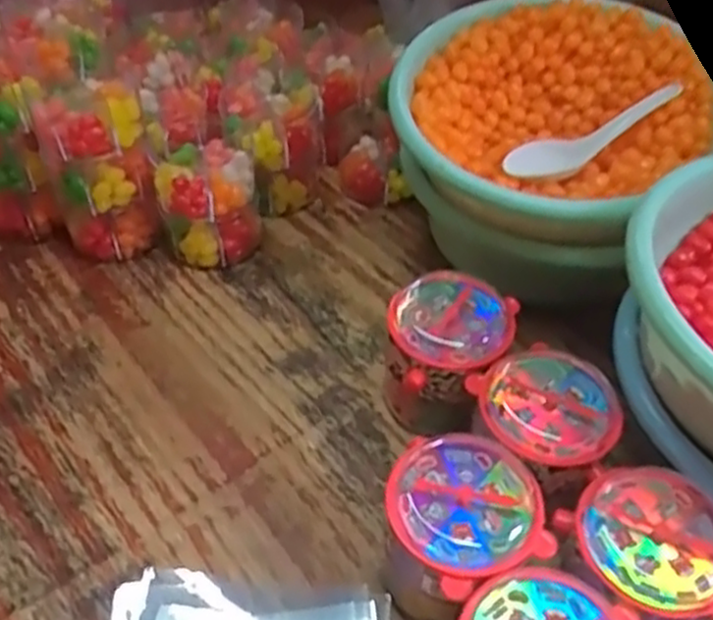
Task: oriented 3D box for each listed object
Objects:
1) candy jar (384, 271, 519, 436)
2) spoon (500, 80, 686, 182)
[{"bbox_3d":[0.049,0.029,0.409,0.064,0.073,0.066,0,47,0],"label":"candy jar"},{"bbox_3d":[0.137,-0.100,0.429,0.108,0.017,0.022,-27,50,-1],"label":"spoon"}]

